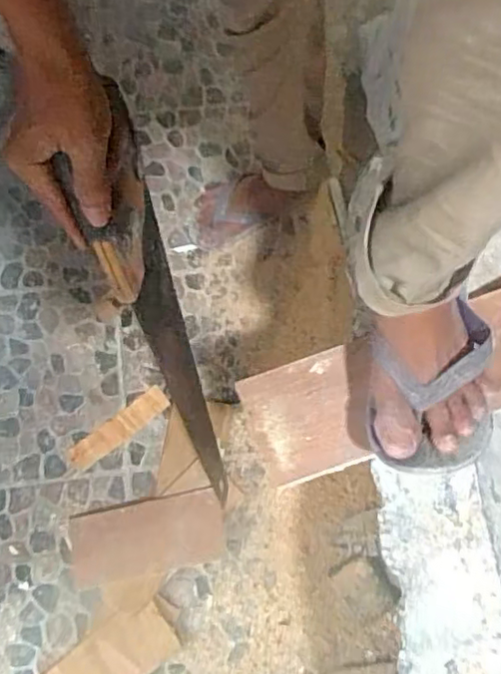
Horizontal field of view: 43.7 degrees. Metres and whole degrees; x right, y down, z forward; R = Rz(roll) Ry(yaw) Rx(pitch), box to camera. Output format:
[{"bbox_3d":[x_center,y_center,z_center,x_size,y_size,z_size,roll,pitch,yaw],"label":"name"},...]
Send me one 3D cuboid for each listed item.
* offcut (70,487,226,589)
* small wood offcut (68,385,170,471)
[{"bbox_3d":[-0.162,0.311,0.966,0.238,0.011,0.107,-13,74,5],"label":"offcut"},{"bbox_3d":[-0.219,0.152,1.039,0.183,0.006,0.046,-38,79,-9],"label":"small wood offcut"}]

